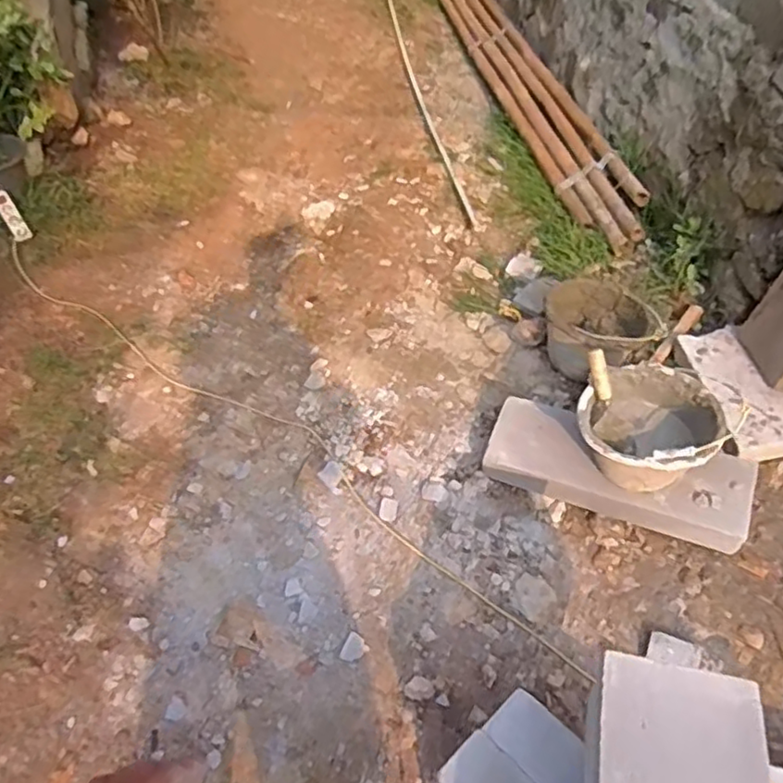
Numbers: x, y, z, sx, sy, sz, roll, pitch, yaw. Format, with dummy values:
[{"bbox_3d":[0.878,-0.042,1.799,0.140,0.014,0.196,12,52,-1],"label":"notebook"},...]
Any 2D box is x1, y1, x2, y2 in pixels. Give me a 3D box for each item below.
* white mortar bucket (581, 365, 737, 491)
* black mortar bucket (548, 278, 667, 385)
[{"bbox_3d":[0.548,0.098,1.401,0.247,0.194,0.269,-2,50,2],"label":"white mortar bucket"},{"bbox_3d":[0.569,-0.170,1.770,0.275,0.195,0.295,1,52,-2],"label":"black mortar bucket"}]

